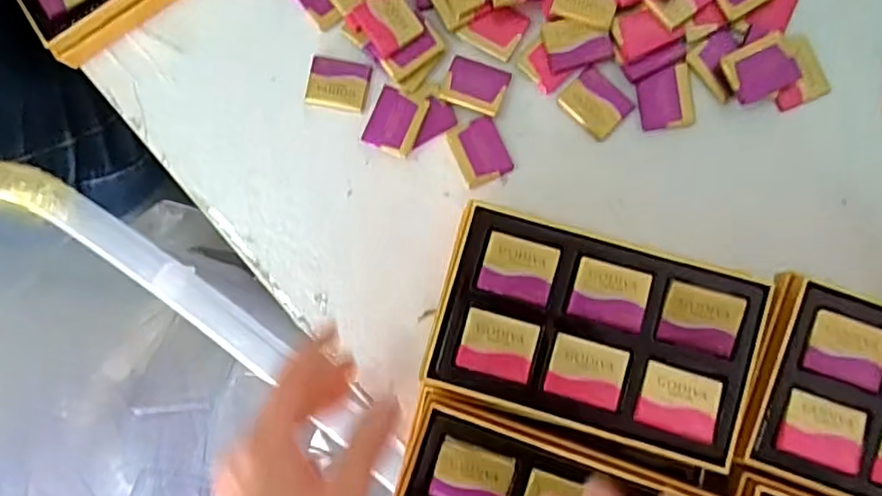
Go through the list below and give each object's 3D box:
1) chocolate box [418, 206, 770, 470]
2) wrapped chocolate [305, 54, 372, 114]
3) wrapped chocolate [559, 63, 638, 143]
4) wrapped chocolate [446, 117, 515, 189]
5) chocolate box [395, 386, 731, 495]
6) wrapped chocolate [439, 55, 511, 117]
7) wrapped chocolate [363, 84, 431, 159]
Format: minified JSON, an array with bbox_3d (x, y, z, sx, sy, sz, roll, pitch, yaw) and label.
[{"bbox_3d":[0.082,0.045,0.339,0.165,0.018,0.099,15,86,5],"label":"chocolate box"},{"bbox_3d":[-0.067,-0.107,0.419,0.039,0.004,0.033,12,86,4],"label":"wrapped chocolate"},{"bbox_3d":[0.097,-0.090,0.403,0.032,0.004,0.038,-44,84,-1],"label":"wrapped chocolate"},{"bbox_3d":[0.025,-0.061,0.410,0.032,0.009,0.040,-23,84,1],"label":"wrapped chocolate"},{"bbox_3d":[0.059,0.149,0.342,0.170,0.027,0.111,15,91,5],"label":"chocolate box"},{"bbox_3d":[0.022,-0.103,0.412,0.039,0.004,0.032,20,75,2],"label":"wrapped chocolate"},{"bbox_3d":[-0.029,-0.080,0.411,0.032,0.012,0.039,22,86,5],"label":"wrapped chocolate"}]

